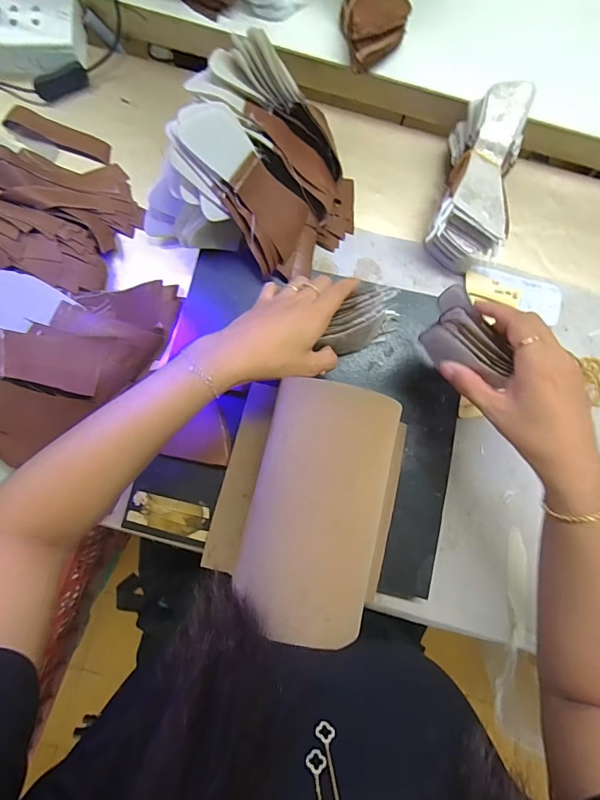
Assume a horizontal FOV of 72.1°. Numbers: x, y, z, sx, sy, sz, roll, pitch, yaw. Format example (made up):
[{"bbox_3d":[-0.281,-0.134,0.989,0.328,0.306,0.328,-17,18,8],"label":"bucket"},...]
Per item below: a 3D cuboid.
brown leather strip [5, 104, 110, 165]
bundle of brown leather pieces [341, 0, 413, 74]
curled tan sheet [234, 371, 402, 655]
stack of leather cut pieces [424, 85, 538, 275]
[{"bbox_3d":[-0.274,-0.304,0.469,0.113,0.007,0.024,19,82,-10],"label":"brown leather strip"},{"bbox_3d":[0.080,-0.408,0.445,0.067,0.047,0.092,-4,84,-1],"label":"bundle of brown leather pieces"},{"bbox_3d":[0.016,0.076,0.304,0.102,0.060,0.174,13,87,0],"label":"curled tan sheet"},{"bbox_3d":[0.191,-0.229,0.435,0.080,0.083,0.166,16,83,1],"label":"stack of leather cut pieces"}]

